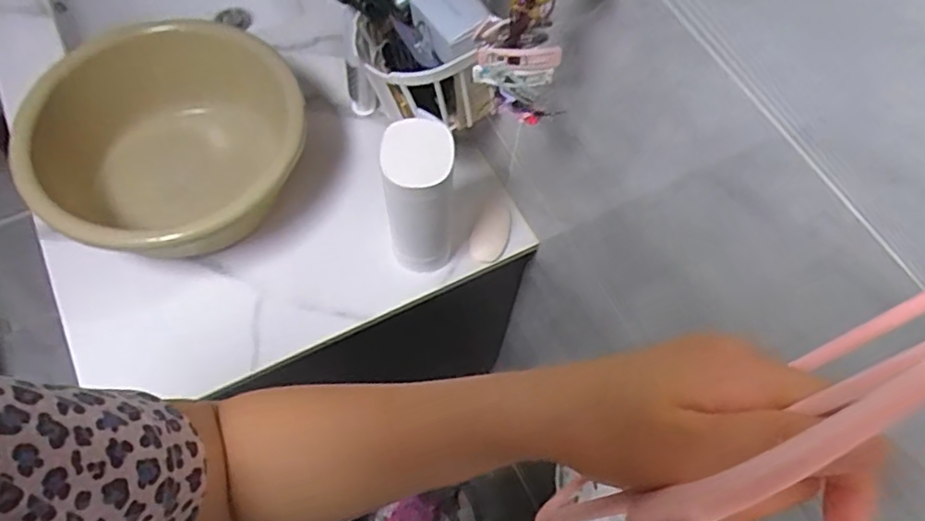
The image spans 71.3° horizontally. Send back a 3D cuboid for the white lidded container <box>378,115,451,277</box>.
[{"bbox_3d":[-0.043,-0.055,0.626,0.062,0.169,0.074,-1,64,-3],"label":"white lidded container"}]

